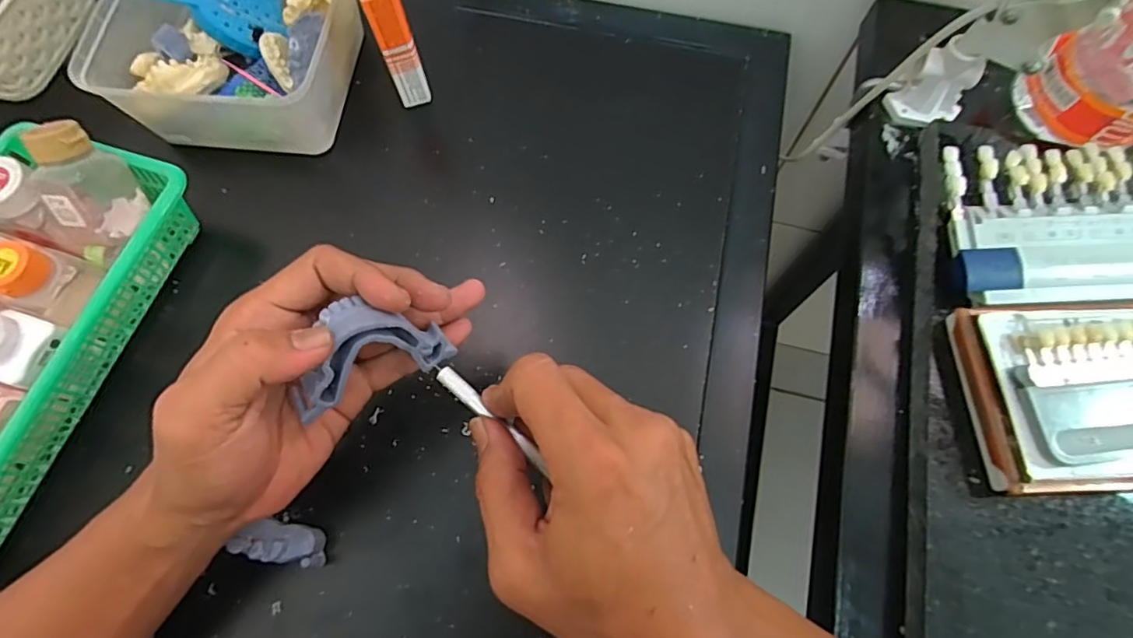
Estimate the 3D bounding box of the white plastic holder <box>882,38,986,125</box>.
[{"bbox_3d":[0.242,-0.150,0.364,0.030,0.045,0.040,-41,75,-14],"label":"white plastic holder"}]

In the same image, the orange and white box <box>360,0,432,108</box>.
[{"bbox_3d":[-0.127,-0.206,0.412,0.026,0.100,0.041,-21,71,-8],"label":"orange and white box"}]

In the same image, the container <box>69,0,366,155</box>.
[{"bbox_3d":[-0.245,-0.211,0.422,0.159,0.085,0.153,3,70,1],"label":"container"}]

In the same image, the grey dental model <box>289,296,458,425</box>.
[{"bbox_3d":[-0.096,0.012,0.273,0.073,0.041,0.023,-21,47,-29],"label":"grey dental model"}]

